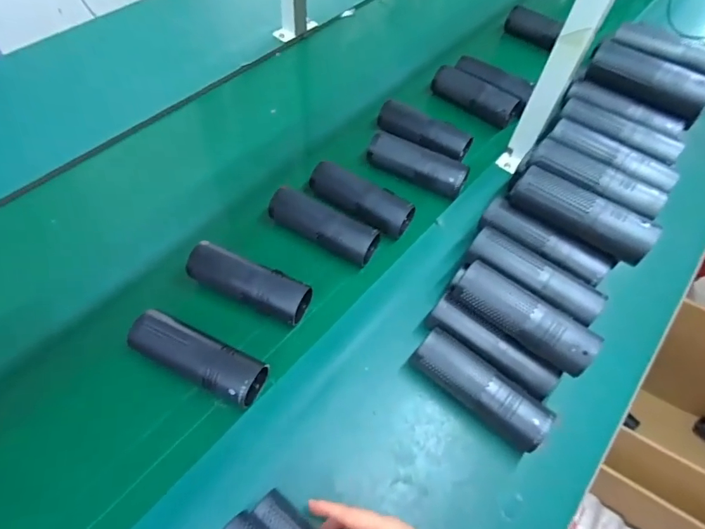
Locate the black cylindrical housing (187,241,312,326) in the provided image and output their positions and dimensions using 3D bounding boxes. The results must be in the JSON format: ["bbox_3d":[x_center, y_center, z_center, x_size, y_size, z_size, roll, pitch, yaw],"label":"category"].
[{"bbox_3d":[-0.137,0.026,0.565,0.166,0.056,0.050,22,59,10],"label":"black cylindrical housing"}]

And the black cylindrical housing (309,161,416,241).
[{"bbox_3d":[0.012,-0.101,0.653,0.165,0.053,0.047,30,60,14],"label":"black cylindrical housing"}]

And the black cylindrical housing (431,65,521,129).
[{"bbox_3d":[0.224,-0.311,0.810,0.167,0.052,0.046,36,62,17],"label":"black cylindrical housing"}]

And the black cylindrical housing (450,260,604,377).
[{"bbox_3d":[0.194,0.059,0.501,0.164,0.050,0.050,36,62,17],"label":"black cylindrical housing"}]

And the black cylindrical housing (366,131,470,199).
[{"bbox_3d":[0.104,-0.159,0.713,0.164,0.051,0.050,25,59,12],"label":"black cylindrical housing"}]

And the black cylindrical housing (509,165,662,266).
[{"bbox_3d":[0.271,-0.060,0.524,0.166,0.054,0.043,41,64,20],"label":"black cylindrical housing"}]

